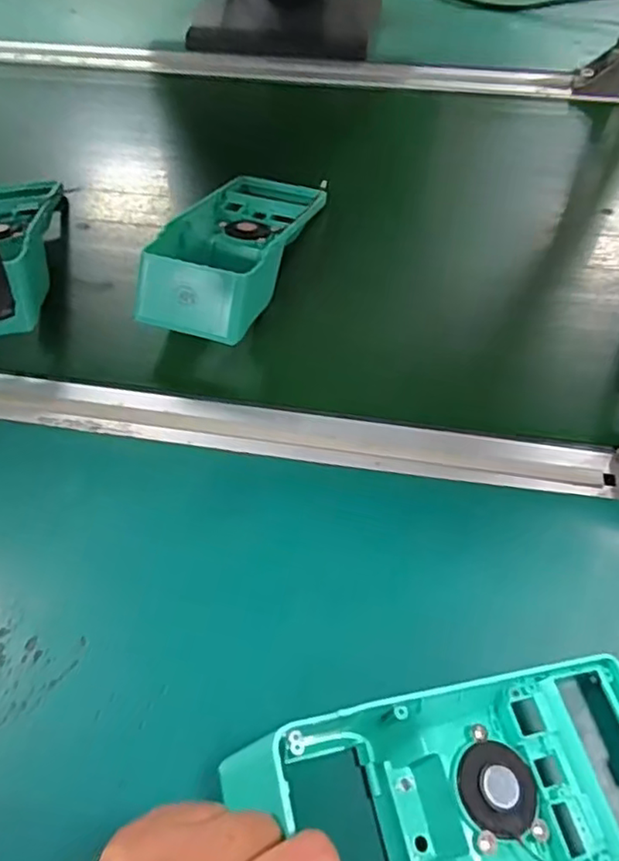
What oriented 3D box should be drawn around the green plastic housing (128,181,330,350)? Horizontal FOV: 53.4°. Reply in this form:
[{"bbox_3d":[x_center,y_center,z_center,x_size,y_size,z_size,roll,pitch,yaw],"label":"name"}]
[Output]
[{"bbox_3d":[-0.054,-0.142,0.460,0.089,0.054,0.188,23,52,4],"label":"green plastic housing"}]

